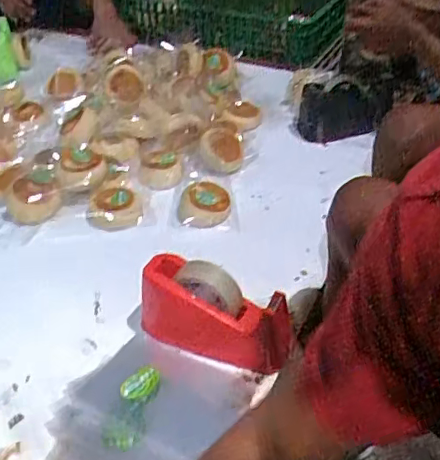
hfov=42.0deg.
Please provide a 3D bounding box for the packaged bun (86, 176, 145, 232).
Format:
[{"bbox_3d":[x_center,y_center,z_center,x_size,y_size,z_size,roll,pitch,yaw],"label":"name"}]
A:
[{"bbox_3d":[-0.179,-0.041,0.993,0.092,0.038,0.118,-2,38,-3],"label":"packaged bun"}]

